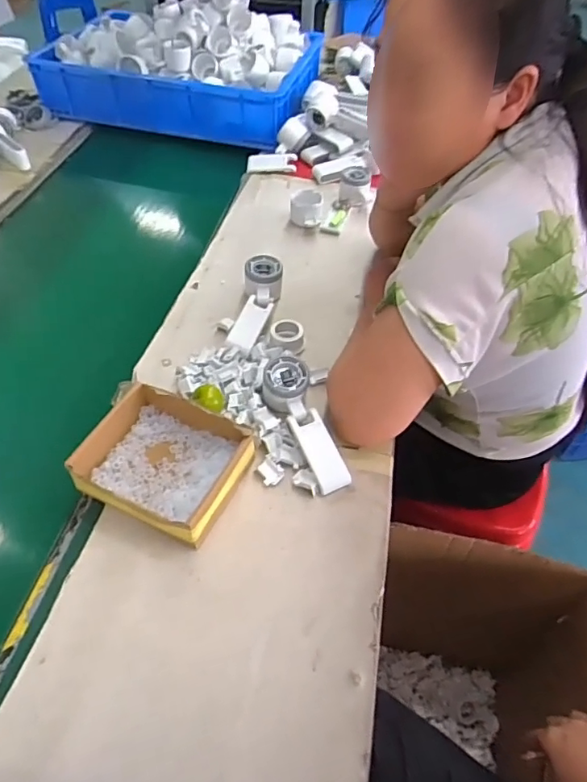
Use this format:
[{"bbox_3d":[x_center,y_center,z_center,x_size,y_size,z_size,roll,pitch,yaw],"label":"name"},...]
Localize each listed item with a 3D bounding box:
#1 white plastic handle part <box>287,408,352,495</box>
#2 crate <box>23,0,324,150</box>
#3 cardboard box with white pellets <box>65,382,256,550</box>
[{"bbox_3d":[0.031,0.069,0.617,0.038,0.012,0.101,-19,69,-17],"label":"white plastic handle part"},{"bbox_3d":[-0.274,-0.803,1.267,0.620,0.202,0.386,13,50,10],"label":"crate"},{"bbox_3d":[-0.145,0.081,0.586,0.166,0.052,0.150,18,51,14],"label":"cardboard box with white pellets"}]

